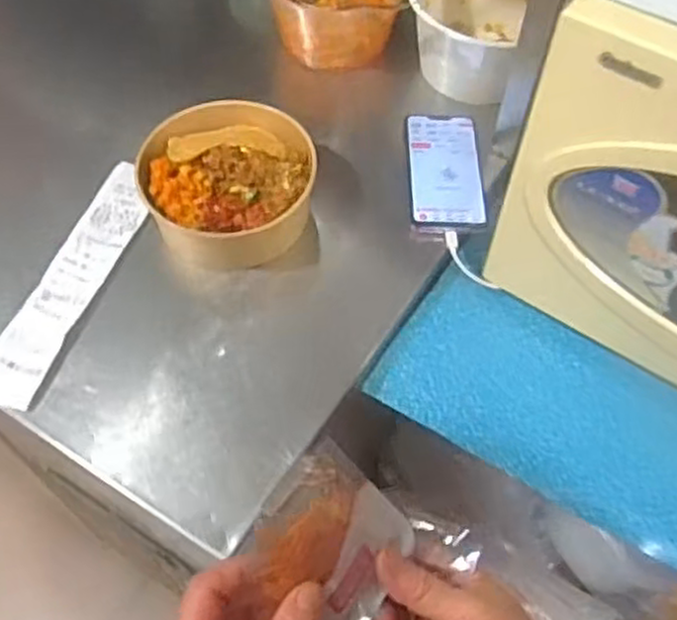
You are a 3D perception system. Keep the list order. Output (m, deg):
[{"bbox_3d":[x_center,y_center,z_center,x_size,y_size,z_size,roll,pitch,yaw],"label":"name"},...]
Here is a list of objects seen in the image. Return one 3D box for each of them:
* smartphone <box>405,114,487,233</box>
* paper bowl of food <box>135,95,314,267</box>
[{"bbox_3d":[0.105,-0.142,0.732,0.071,0.014,0.144,0,57,0],"label":"smartphone"},{"bbox_3d":[-0.102,-0.122,0.683,0.152,0.071,0.167,0,57,0],"label":"paper bowl of food"}]

